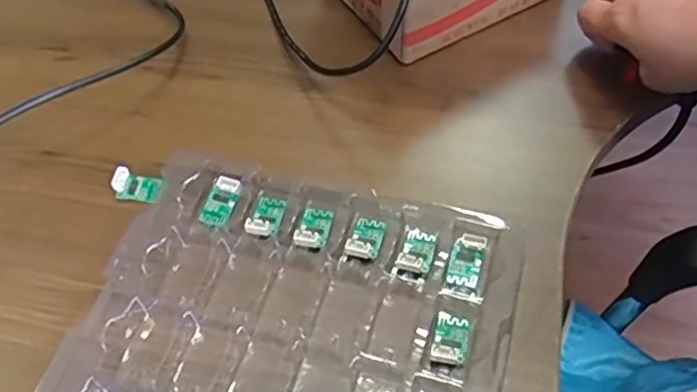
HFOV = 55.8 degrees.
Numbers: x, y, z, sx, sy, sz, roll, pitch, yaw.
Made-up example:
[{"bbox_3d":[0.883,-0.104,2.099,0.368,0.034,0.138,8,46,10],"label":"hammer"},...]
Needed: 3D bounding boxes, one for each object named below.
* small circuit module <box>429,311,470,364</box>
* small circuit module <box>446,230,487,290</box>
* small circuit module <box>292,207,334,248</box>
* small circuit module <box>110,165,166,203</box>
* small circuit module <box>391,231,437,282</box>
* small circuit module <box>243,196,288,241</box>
[{"bbox_3d":[0.052,0.071,0.333,0.017,0.007,0.028,11,57,10],"label":"small circuit module"},{"bbox_3d":[0.063,0.034,0.354,0.015,0.007,0.029,14,57,12],"label":"small circuit module"},{"bbox_3d":[-0.019,0.016,0.369,0.018,0.009,0.027,13,57,11],"label":"small circuit module"},{"bbox_3d":[-0.129,-0.007,0.399,0.031,0.010,0.018,9,56,8],"label":"small circuit module"},{"bbox_3d":[0.037,0.033,0.361,0.017,0.009,0.029,20,59,15],"label":"small circuit module"},{"bbox_3d":[-0.047,0.011,0.374,0.019,0.010,0.028,20,59,15],"label":"small circuit module"}]

